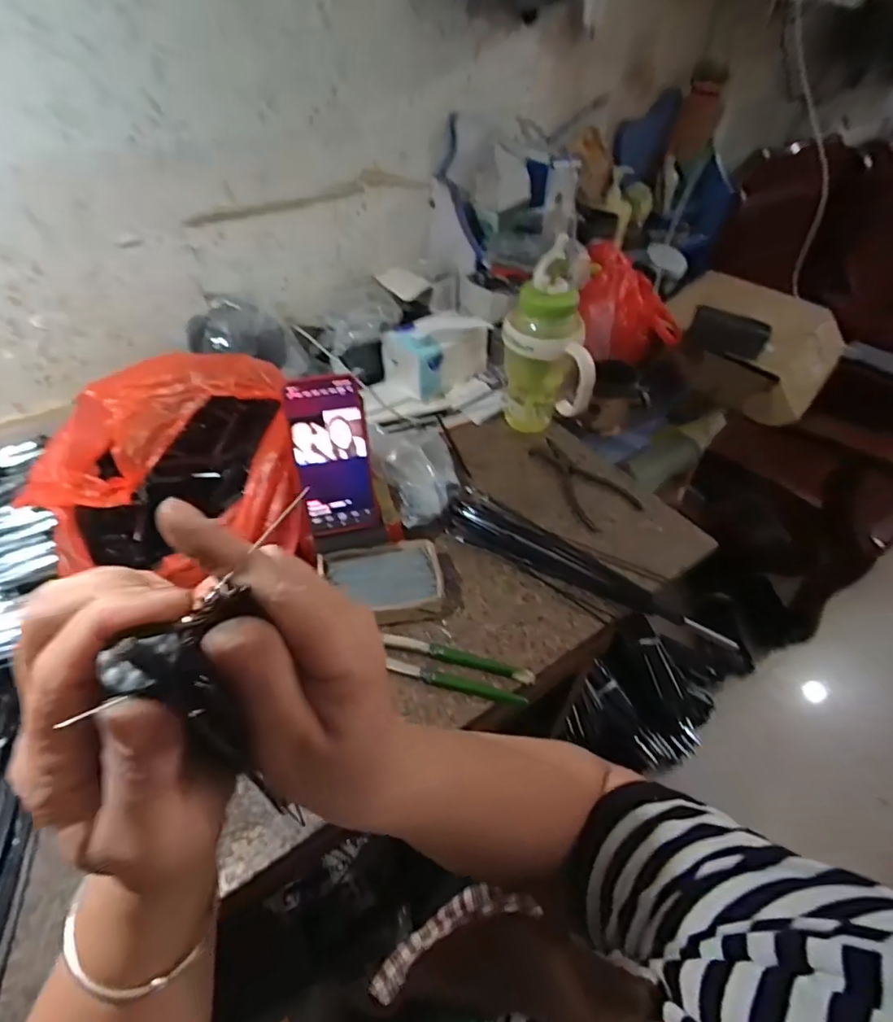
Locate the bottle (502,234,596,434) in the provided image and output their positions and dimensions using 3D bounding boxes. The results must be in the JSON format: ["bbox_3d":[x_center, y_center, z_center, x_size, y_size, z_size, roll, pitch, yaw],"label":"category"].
[{"bbox_3d":[0.135,-0.207,0.719,0.112,0.256,0.104,1,48,-2],"label":"bottle"}]

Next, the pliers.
[{"bbox_3d":[0.181,-0.049,0.743,0.098,0.016,0.172,-24,53,-22],"label":"pliers"}]

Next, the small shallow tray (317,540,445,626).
[{"bbox_3d":[-0.071,0.081,0.586,0.132,0.036,0.093,-5,48,-8],"label":"small shallow tray"}]

